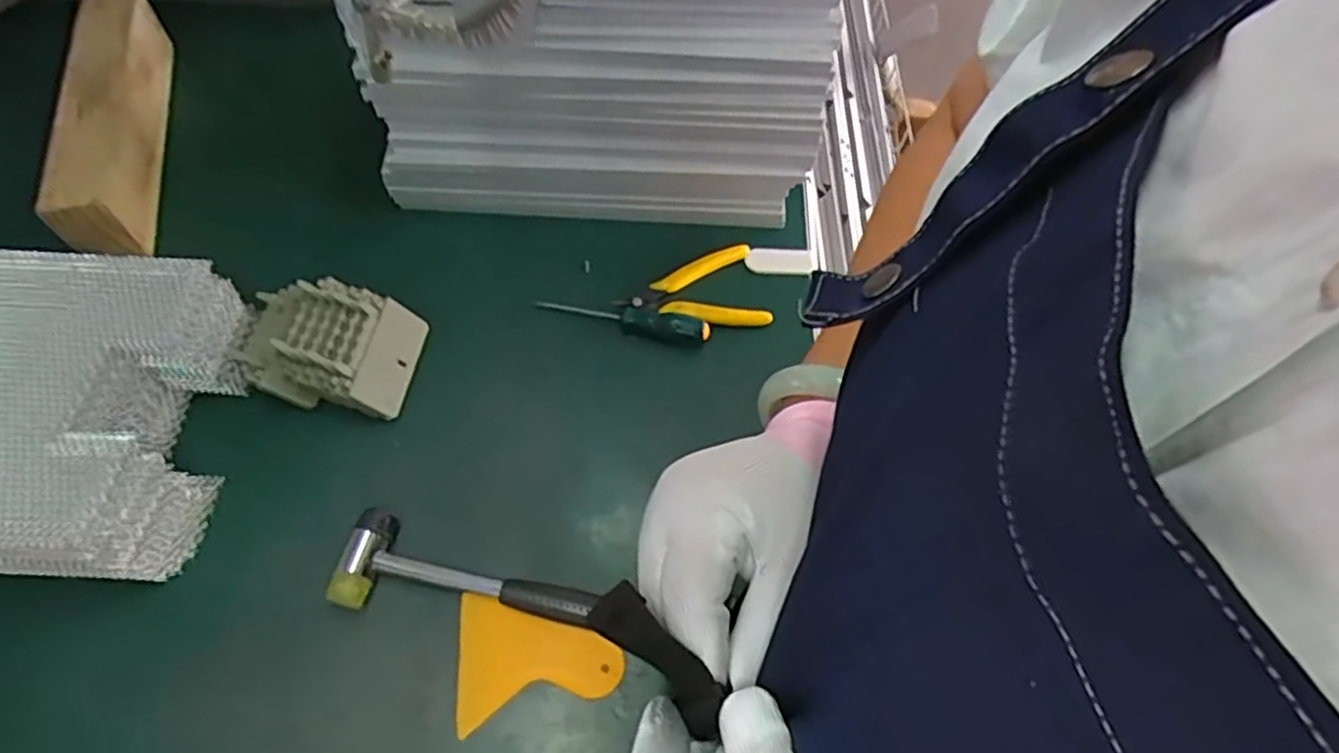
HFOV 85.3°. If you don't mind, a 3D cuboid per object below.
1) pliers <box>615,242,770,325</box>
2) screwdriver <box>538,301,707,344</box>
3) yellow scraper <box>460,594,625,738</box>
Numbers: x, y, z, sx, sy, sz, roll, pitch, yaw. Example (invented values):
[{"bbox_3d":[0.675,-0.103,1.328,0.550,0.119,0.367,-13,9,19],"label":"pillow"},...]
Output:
[{"bbox_3d":[0.017,-0.072,0.599,0.118,0.013,0.076,-6,60,-8],"label":"pliers"},{"bbox_3d":[-0.038,-0.045,0.578,0.139,0.017,0.022,11,59,2],"label":"screwdriver"},{"bbox_3d":[-0.080,0.173,0.452,0.097,0.011,0.074,-3,59,-6],"label":"yellow scraper"}]

